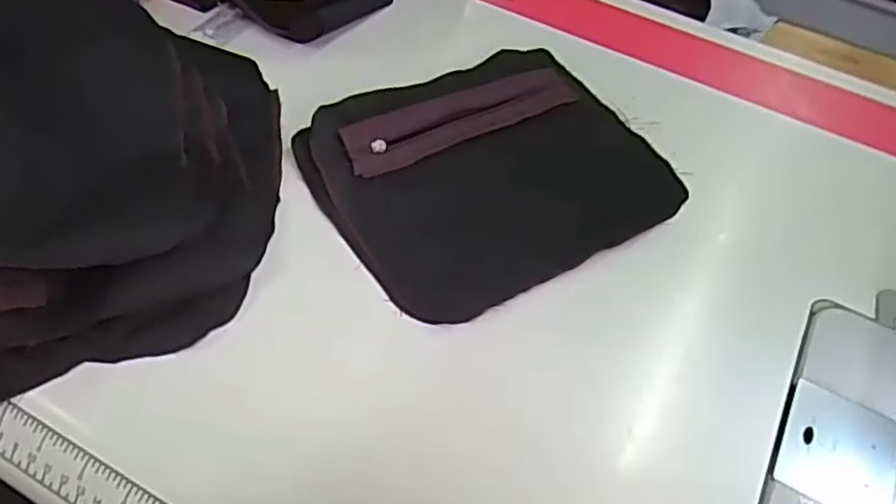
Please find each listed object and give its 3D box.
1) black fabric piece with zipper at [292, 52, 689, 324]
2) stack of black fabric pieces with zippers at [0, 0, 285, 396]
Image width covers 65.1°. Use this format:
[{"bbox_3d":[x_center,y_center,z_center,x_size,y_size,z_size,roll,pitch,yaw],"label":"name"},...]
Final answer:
[{"bbox_3d":[0.030,-0.057,0.436,0.207,0.022,0.165,-29,60,-23],"label":"black fabric piece with zipper"},{"bbox_3d":[-0.194,-0.059,0.364,0.195,0.112,0.216,-8,52,-14],"label":"stack of black fabric pieces with zippers"}]

